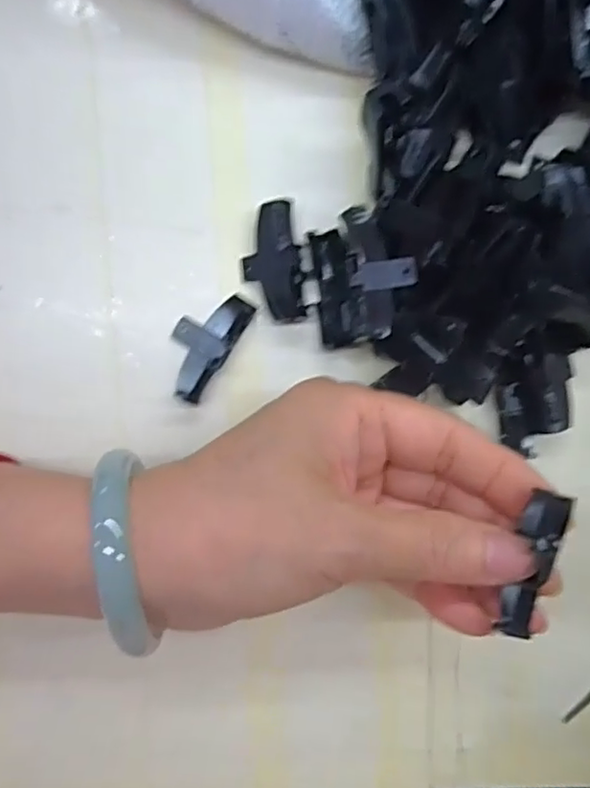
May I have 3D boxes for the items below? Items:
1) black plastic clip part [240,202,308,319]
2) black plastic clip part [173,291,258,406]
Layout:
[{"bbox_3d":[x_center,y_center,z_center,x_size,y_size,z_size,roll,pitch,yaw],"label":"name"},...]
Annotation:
[{"bbox_3d":[-0.007,-0.046,0.216,0.020,0.010,0.040,-8,93,0],"label":"black plastic clip part"},{"bbox_3d":[-0.033,-0.019,0.215,0.021,0.011,0.040,34,92,-2],"label":"black plastic clip part"}]

